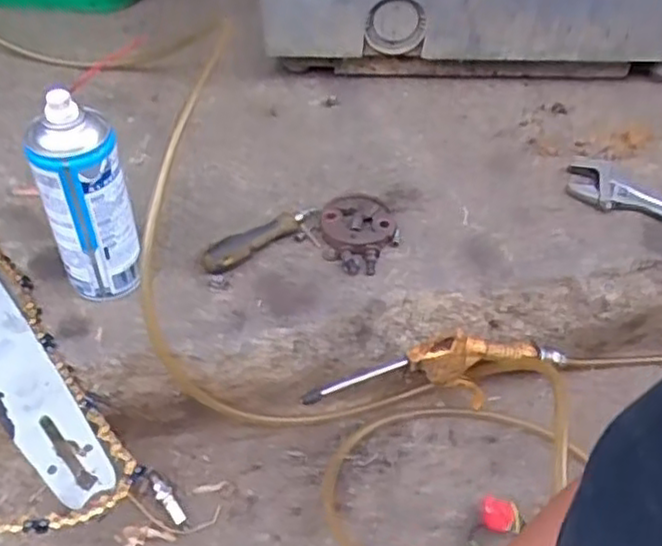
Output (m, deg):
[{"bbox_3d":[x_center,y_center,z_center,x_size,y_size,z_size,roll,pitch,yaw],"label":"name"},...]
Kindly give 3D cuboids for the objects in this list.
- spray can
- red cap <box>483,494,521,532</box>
[{"bbox_3d":[-0.198,-0.051,0.573,0.066,0.189,0.053,-15,48,-16],"label":"spray can"},{"bbox_3d":[0.151,0.217,0.624,0.031,0.025,0.026,13,47,12],"label":"red cap"}]

